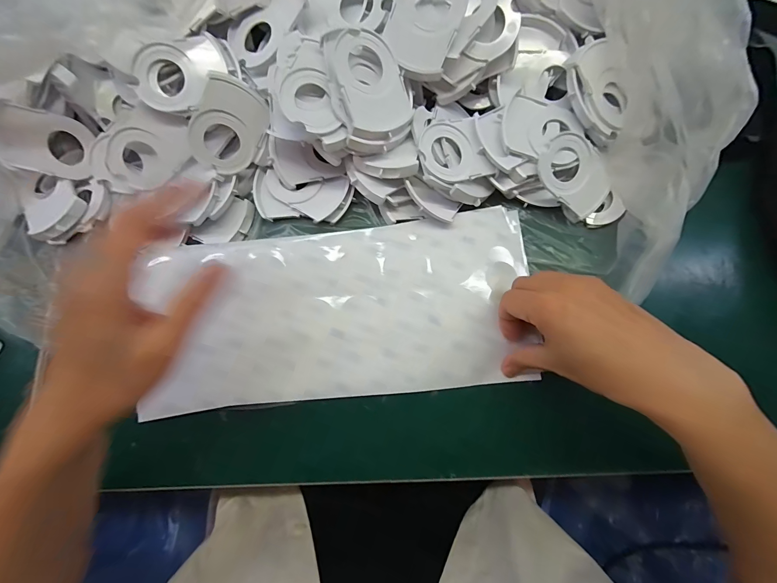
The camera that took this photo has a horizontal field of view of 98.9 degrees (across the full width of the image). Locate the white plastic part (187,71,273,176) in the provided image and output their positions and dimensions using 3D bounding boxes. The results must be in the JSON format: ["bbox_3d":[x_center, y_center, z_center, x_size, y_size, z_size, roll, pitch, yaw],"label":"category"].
[{"bbox_3d":[-0.143,-0.146,0.298,0.053,0.011,0.077,23,109,-32],"label":"white plastic part"}]

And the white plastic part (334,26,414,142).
[{"bbox_3d":[-0.013,-0.166,0.266,0.054,0.007,0.079,-19,98,-20],"label":"white plastic part"}]

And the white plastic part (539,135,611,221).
[{"bbox_3d":[0.169,-0.106,0.299,0.073,0.005,0.054,41,90,-14],"label":"white plastic part"}]

